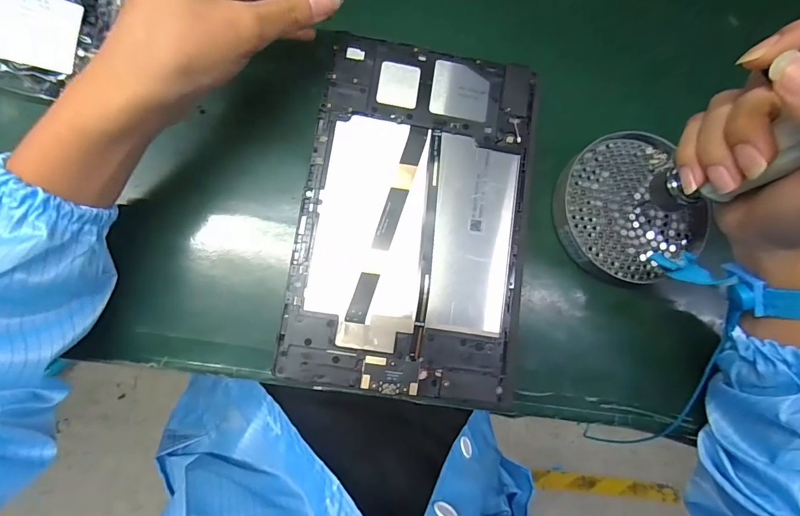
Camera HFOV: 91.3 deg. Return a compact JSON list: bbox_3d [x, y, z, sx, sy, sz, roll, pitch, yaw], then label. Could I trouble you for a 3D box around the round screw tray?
[{"bbox_3d":[0.173,-0.038,0.301,0.112,0.019,0.107,1,84,-5],"label":"round screw tray"}]

